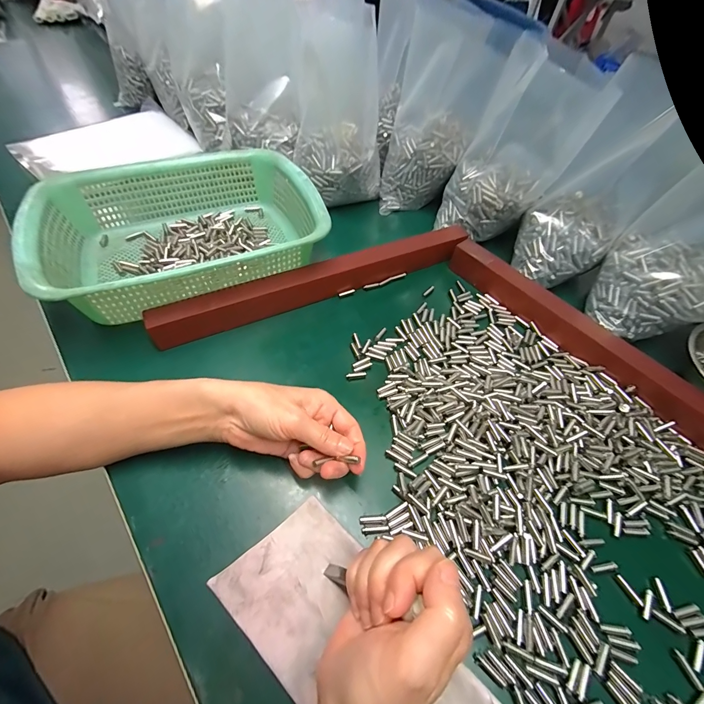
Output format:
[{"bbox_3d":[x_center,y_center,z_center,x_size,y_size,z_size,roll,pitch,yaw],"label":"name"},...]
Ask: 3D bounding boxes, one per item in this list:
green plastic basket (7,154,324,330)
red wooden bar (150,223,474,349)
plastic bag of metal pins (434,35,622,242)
[{"bbox_3d":[-0.194,-0.148,0.407,0.298,0.079,0.229,-21,60,-17],"label":"green plastic basket"},{"bbox_3d":[-0.032,-0.088,0.403,0.387,0.040,0.029,-21,60,-17],"label":"red wooden bar"},{"bbox_3d":[0.203,-0.251,0.429,0.129,0.189,0.099,17,57,8],"label":"plastic bag of metal pins"}]

